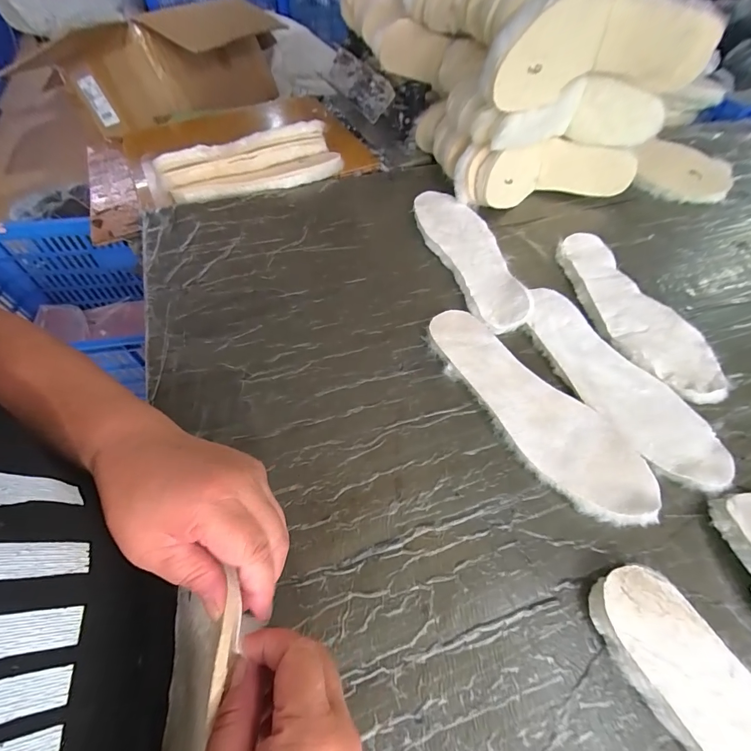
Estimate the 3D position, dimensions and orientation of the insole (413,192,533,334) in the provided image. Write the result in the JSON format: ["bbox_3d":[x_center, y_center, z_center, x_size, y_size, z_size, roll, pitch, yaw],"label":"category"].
[{"bbox_3d":[0.132,-0.171,0.506,0.091,0.018,0.267,-16,60,-8],"label":"insole"}]

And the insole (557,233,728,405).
[{"bbox_3d":[0.316,-0.084,0.462,0.092,0.015,0.269,-12,58,-9],"label":"insole"}]

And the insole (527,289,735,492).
[{"bbox_3d":[0.258,0.002,0.406,0.088,0.011,0.259,-26,61,-18],"label":"insole"}]

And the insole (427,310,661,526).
[{"bbox_3d":[0.155,0.031,0.384,0.092,0.019,0.268,-34,64,-21],"label":"insole"}]

